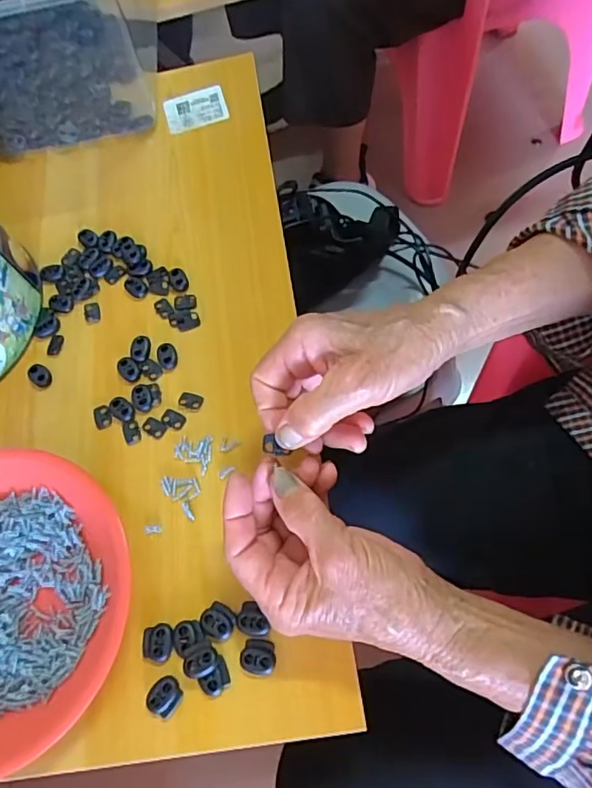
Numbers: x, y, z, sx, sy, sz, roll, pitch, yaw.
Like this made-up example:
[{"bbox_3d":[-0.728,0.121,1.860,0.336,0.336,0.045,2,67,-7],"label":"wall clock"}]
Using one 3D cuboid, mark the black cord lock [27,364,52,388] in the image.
[{"bbox_3d":[-0.204,-0.015,0.438,0.021,0.005,0.015,37,76,20],"label":"black cord lock"}]

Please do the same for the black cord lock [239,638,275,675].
[{"bbox_3d":[-0.023,0.160,0.336,0.022,0.006,0.019,2,67,9],"label":"black cord lock"}]

